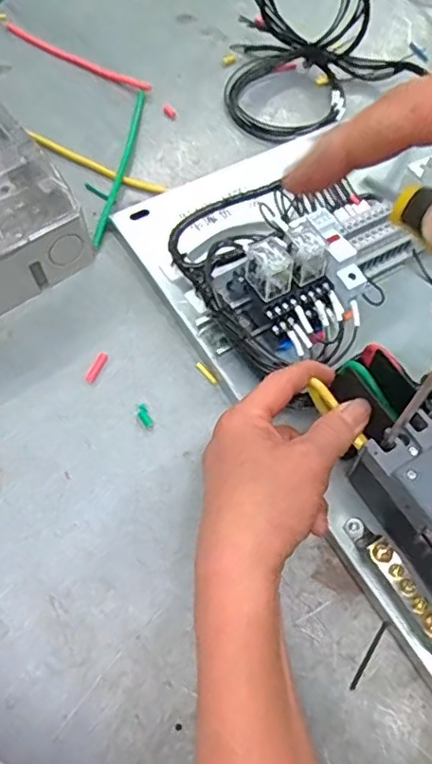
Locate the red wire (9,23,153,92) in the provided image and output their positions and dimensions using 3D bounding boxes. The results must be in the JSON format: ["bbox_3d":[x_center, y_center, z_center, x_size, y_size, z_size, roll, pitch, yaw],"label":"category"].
[{"bbox_3d":[-0.163,-0.367,0.645,0.216,0.006,0.019,32,66,17],"label":"red wire"}]

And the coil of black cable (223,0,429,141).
[{"bbox_3d":[0.109,-0.346,0.563,0.194,0.132,0.175,9,62,5],"label":"coil of black cable"}]

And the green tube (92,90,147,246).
[{"bbox_3d":[-0.091,-0.213,0.557,0.009,0.004,0.208,7,61,4],"label":"green tube"}]

